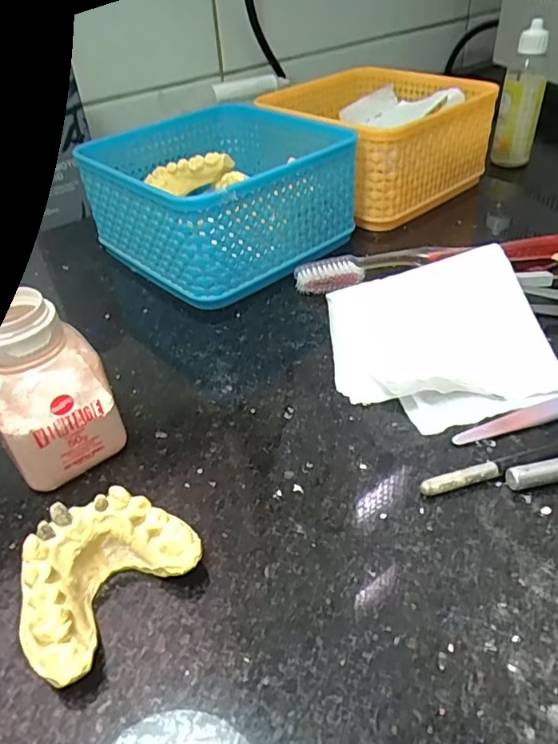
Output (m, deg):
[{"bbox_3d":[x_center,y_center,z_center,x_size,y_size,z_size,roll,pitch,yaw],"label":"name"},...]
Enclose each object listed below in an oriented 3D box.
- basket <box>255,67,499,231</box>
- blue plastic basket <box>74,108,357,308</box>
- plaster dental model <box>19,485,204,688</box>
[{"bbox_3d":[0.068,-0.169,0.398,0.131,0.063,0.131,-30,47,-28],"label":"basket"},{"bbox_3d":[-0.036,-0.110,0.339,0.128,0.065,0.127,-33,48,-30],"label":"blue plastic basket"},{"bbox_3d":[-0.055,0.061,0.167,0.037,0.026,0.054,27,49,32],"label":"plaster dental model"}]

